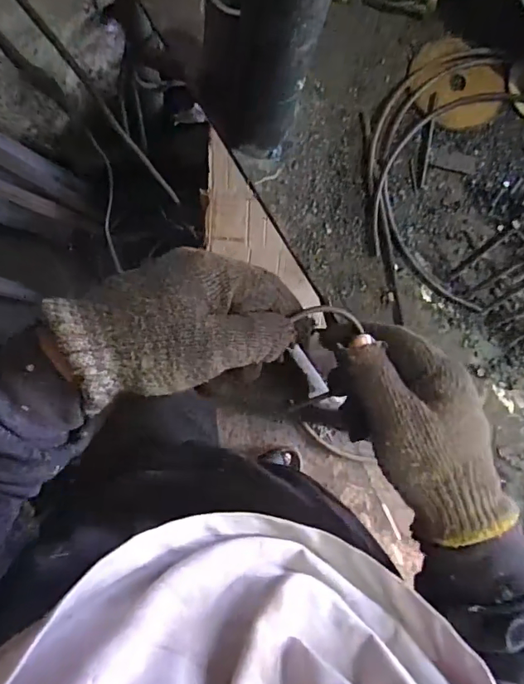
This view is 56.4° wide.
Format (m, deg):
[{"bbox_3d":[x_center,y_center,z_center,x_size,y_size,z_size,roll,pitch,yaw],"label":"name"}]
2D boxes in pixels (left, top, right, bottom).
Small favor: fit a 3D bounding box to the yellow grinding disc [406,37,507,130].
[{"bbox_3d":[0.175,-0.230,0.438,0.088,0.011,0.072,30,85,-3],"label":"yellow grinding disc"}]

